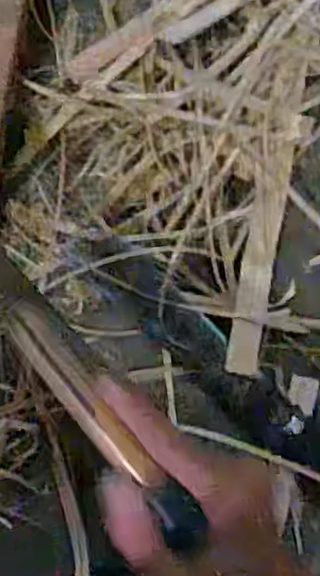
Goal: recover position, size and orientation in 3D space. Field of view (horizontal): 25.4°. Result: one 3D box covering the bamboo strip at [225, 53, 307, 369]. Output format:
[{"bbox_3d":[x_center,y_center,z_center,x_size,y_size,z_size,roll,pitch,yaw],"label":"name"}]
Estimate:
[{"bbox_3d":[0.077,-0.047,0.512,0.026,0.006,0.221,7,97,-18],"label":"bamboo strip"}]

